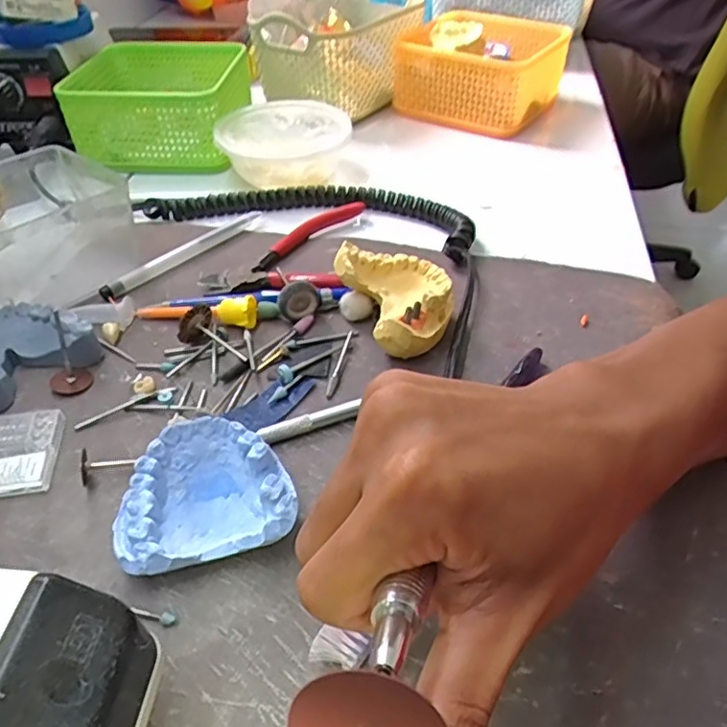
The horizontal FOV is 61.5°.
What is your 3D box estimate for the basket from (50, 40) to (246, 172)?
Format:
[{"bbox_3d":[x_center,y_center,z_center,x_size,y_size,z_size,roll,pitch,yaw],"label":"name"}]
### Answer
[{"bbox_3d":[-0.171,-0.228,0.529,0.131,0.056,0.136,5,43,6],"label":"basket"}]

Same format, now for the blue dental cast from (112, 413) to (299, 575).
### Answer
[{"bbox_3d":[-0.064,0.054,0.251,0.067,0.032,0.055,-11,44,-10],"label":"blue dental cast"}]

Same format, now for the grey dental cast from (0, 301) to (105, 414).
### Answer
[{"bbox_3d":[-0.181,-0.009,0.326,0.066,0.023,0.056,-30,50,-27],"label":"grey dental cast"}]

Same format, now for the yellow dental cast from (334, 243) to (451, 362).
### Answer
[{"bbox_3d":[0.021,-0.036,0.341,0.052,0.039,0.067,-19,46,-18],"label":"yellow dental cast"}]

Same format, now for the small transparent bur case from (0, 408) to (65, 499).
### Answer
[{"bbox_3d":[-0.161,0.042,0.285,0.036,0.006,0.047,-6,43,-6],"label":"small transparent bur case"}]

